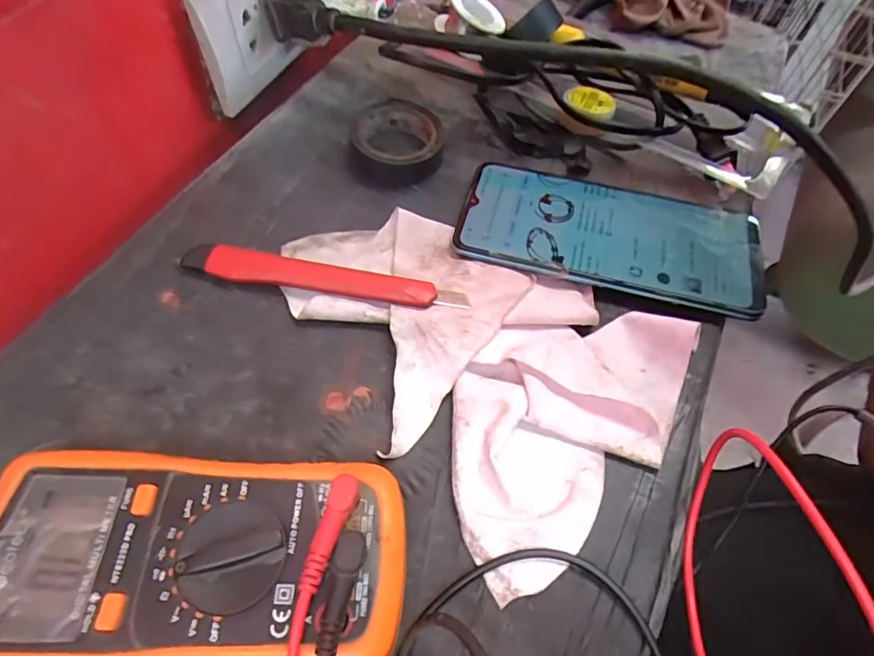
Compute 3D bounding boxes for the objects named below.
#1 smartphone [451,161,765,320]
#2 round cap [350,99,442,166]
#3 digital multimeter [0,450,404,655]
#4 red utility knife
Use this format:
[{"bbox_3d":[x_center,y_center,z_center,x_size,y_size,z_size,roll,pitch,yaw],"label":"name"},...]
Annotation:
[{"bbox_3d":[0.093,-0.052,0.284,0.157,0.009,0.073,15,59,6],"label":"smartphone"},{"bbox_3d":[-0.024,-0.114,0.314,0.052,0.018,0.052,2,58,-3],"label":"round cap"},{"bbox_3d":[-0.082,0.081,0.181,0.137,0.038,0.065,2,58,-3],"label":"digital multimeter"},{"bbox_3d":[-0.056,-0.024,0.261,0.143,0.007,0.022,13,58,4],"label":"red utility knife"}]

